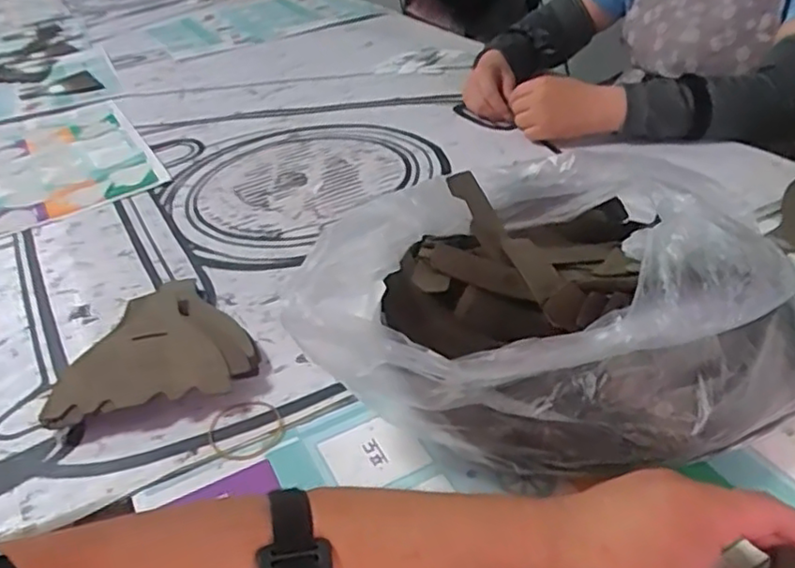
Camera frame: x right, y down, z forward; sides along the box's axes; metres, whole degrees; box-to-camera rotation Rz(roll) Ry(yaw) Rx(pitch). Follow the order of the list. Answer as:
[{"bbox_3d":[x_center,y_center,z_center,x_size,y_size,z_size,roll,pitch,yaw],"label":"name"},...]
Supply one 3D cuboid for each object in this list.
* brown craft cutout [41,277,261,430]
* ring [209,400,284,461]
[{"bbox_3d":[-0.211,0.052,0.570,0.167,0.032,0.161,-10,36,-4],"label":"brown craft cutout"},{"bbox_3d":[-0.117,0.110,0.498,0.056,0.004,0.053,-5,36,4],"label":"ring"}]

